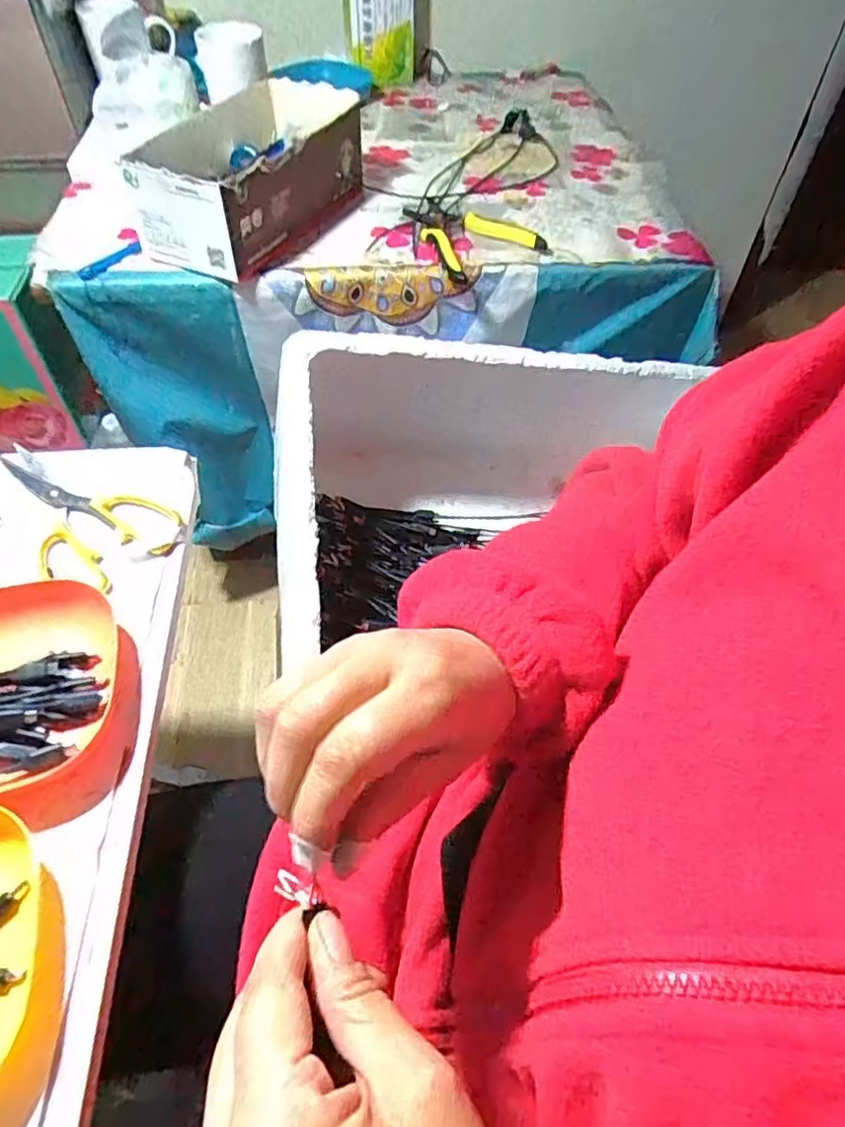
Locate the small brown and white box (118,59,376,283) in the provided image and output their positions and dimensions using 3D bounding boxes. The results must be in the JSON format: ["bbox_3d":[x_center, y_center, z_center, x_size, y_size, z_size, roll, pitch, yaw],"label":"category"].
[{"bbox_3d":[-0.188,-0.417,0.696,0.165,0.092,0.252,29,57,18],"label":"small brown and white box"}]

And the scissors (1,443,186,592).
[{"bbox_3d":[-0.264,-0.032,0.486,0.170,0.008,0.084,21,55,13],"label":"scissors"}]

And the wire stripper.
[{"bbox_3d":[0.058,-0.375,0.735,0.125,0.031,0.134,-20,56,-16],"label":"wire stripper"}]

